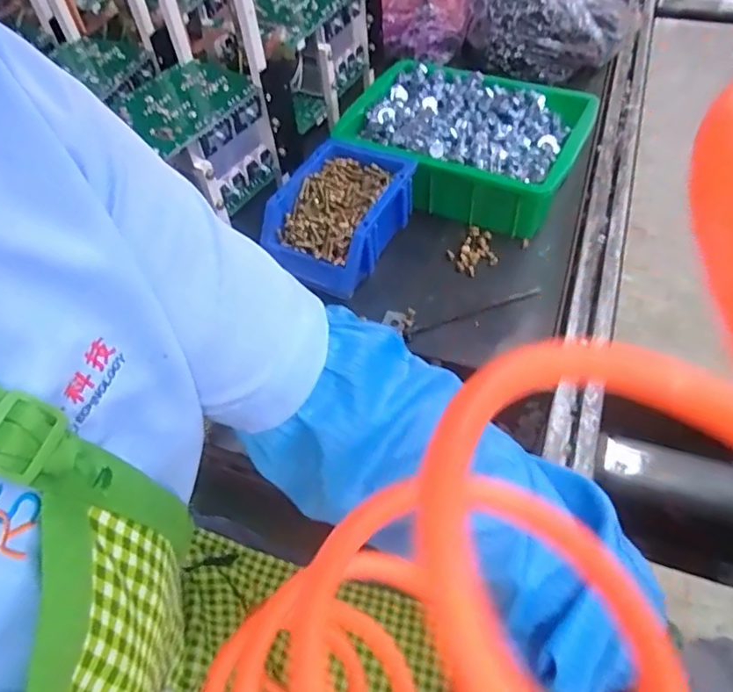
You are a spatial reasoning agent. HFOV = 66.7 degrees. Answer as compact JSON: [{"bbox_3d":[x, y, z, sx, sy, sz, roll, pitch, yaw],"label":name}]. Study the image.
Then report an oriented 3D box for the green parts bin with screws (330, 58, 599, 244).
[{"bbox_3d":[0.106,-0.224,0.620,0.247,0.081,0.175,23,59,20],"label":"green parts bin with screws"}]

